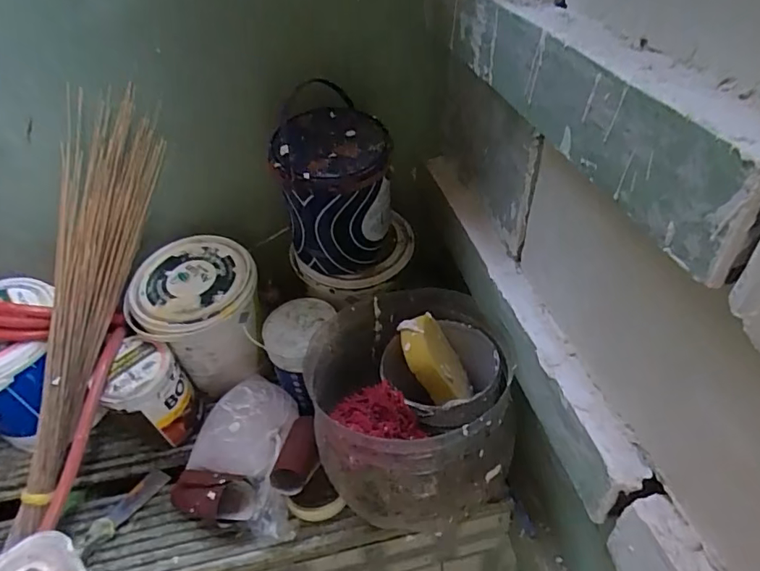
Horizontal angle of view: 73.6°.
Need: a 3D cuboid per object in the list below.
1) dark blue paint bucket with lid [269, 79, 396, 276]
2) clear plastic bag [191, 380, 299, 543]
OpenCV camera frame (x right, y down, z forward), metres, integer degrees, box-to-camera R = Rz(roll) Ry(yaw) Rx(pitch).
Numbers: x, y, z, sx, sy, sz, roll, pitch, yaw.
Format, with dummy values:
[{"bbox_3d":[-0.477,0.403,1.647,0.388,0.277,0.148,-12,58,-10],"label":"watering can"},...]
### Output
[{"bbox_3d":[-0.057,-0.137,0.695,0.150,0.203,0.150,0,48,0],"label":"dark blue paint bucket with lid"},{"bbox_3d":[-0.186,0.186,0.697,0.118,0.071,0.126,3,40,11],"label":"clear plastic bag"}]

